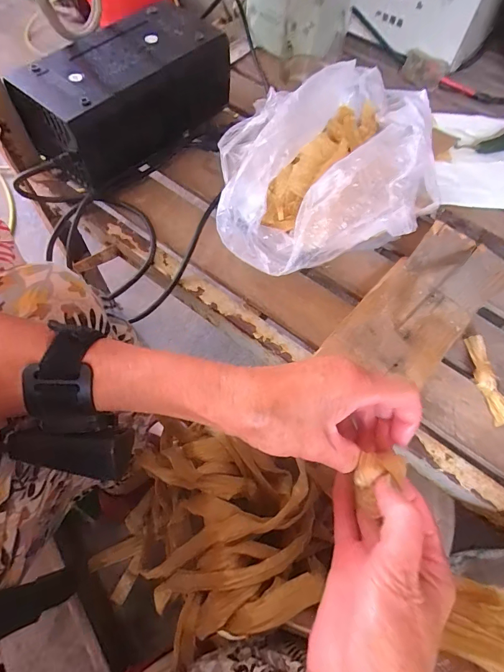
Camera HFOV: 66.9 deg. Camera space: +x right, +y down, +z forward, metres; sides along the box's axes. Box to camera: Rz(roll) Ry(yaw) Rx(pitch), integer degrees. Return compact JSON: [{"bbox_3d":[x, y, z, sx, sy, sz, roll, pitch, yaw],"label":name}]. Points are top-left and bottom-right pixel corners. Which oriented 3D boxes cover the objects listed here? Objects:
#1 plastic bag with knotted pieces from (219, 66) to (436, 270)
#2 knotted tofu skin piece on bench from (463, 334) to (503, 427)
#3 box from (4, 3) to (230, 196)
[{"bbox_3d":[0.062,-0.176,0.385,0.219,0.082,0.203,-17,65,-9],"label":"plastic bag with knotted pieces"},{"bbox_3d":[0.202,0.036,0.330,0.022,0.021,0.080,-7,64,-5],"label":"knotted tofu skin piece on bench"},{"bbox_3d":[-0.129,-0.261,0.421,0.218,0.092,0.106,-39,71,-18],"label":"box"}]

